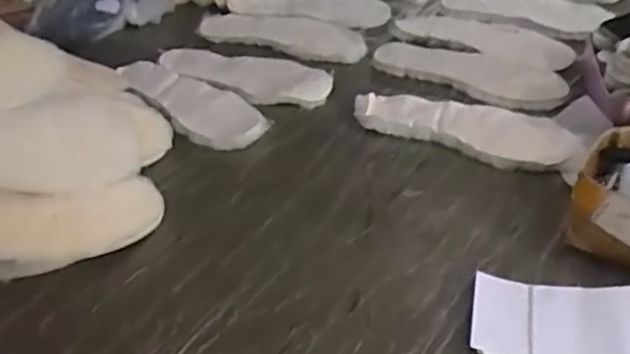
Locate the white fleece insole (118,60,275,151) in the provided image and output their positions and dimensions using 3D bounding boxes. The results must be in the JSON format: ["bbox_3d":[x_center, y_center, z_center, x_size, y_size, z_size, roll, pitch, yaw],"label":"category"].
[{"bbox_3d":[-0.169,-0.103,0.850,0.245,0.025,0.104,32,42,29],"label":"white fleece insole"}]

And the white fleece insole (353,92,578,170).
[{"bbox_3d":[0.183,-0.065,0.788,0.267,0.021,0.087,14,53,17],"label":"white fleece insole"}]

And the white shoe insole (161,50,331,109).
[{"bbox_3d":[-0.103,-0.149,0.911,0.267,0.026,0.106,11,42,19],"label":"white shoe insole"}]

